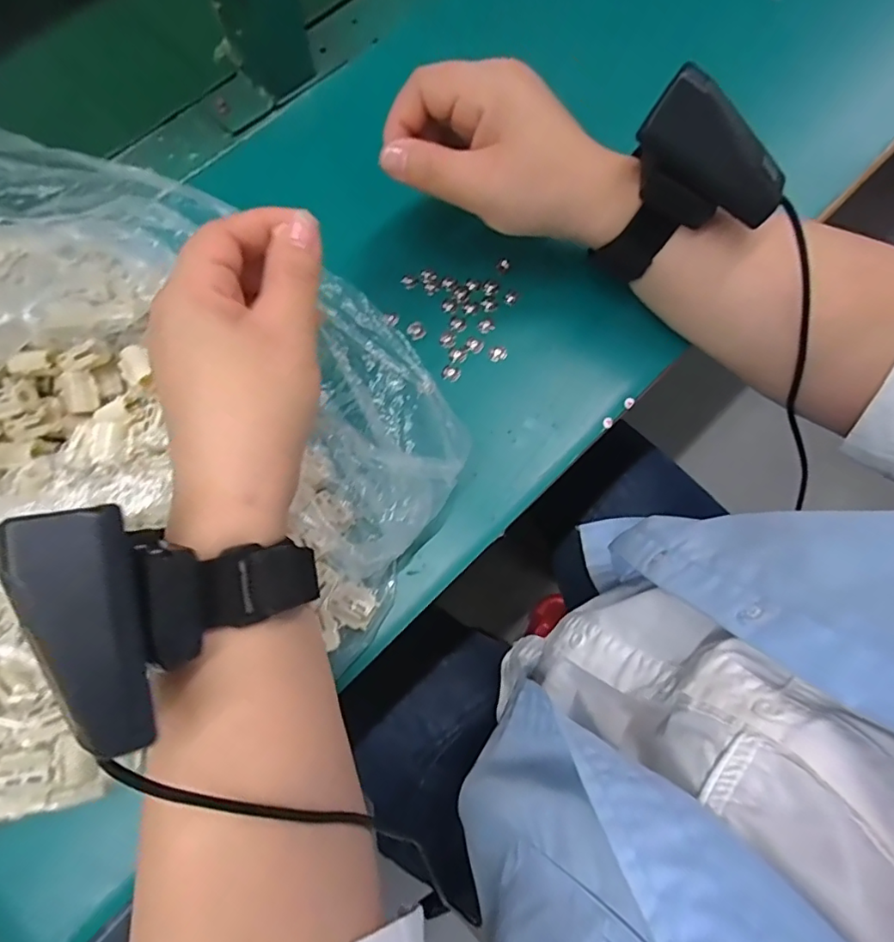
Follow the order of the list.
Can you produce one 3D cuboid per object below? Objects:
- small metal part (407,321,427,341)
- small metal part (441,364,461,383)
[{"bbox_3d":[-0.018,-0.085,0.321,0.011,0.004,0.011,0,72,-1],"label":"small metal part"},{"bbox_3d":[0.002,-0.057,0.313,0.011,0.004,0.010,0,72,-1],"label":"small metal part"}]

